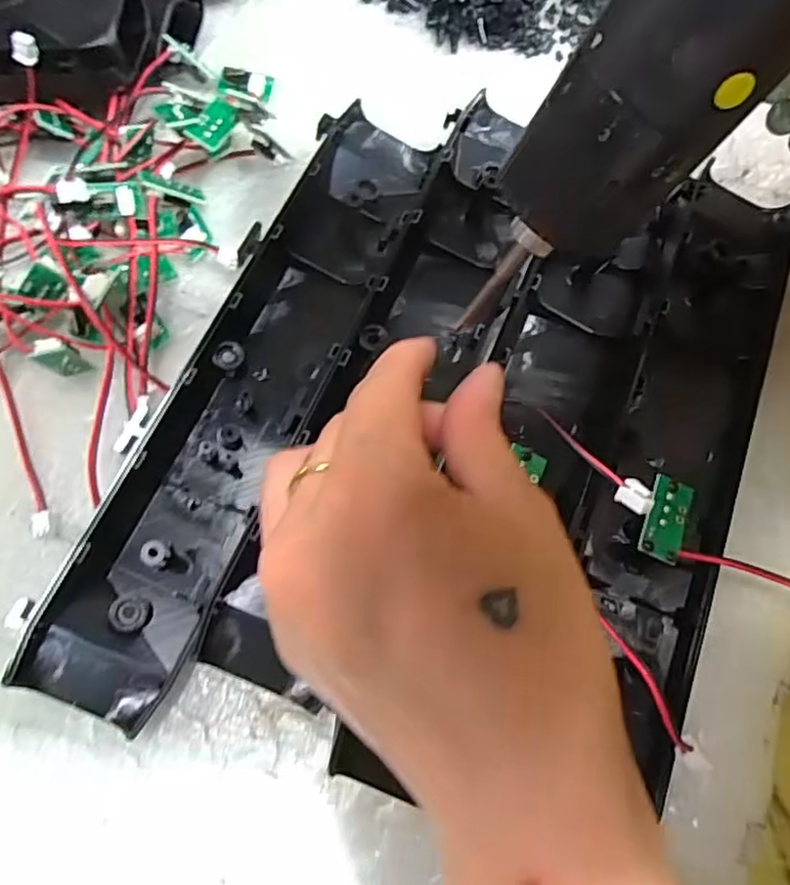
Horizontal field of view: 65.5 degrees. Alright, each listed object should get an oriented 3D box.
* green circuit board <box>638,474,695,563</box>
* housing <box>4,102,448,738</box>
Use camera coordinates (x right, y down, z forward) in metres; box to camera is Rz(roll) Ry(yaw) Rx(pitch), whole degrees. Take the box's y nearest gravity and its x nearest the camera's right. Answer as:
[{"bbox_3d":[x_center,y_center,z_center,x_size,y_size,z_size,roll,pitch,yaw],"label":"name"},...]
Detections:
[{"bbox_3d":[0.097,0.027,0.219,0.015,0.004,0.030,20,72,6],"label":"green circuit board"},{"bbox_3d":[-0.054,-0.029,0.251,0.063,0.024,0.273,22,72,9],"label":"housing"}]

